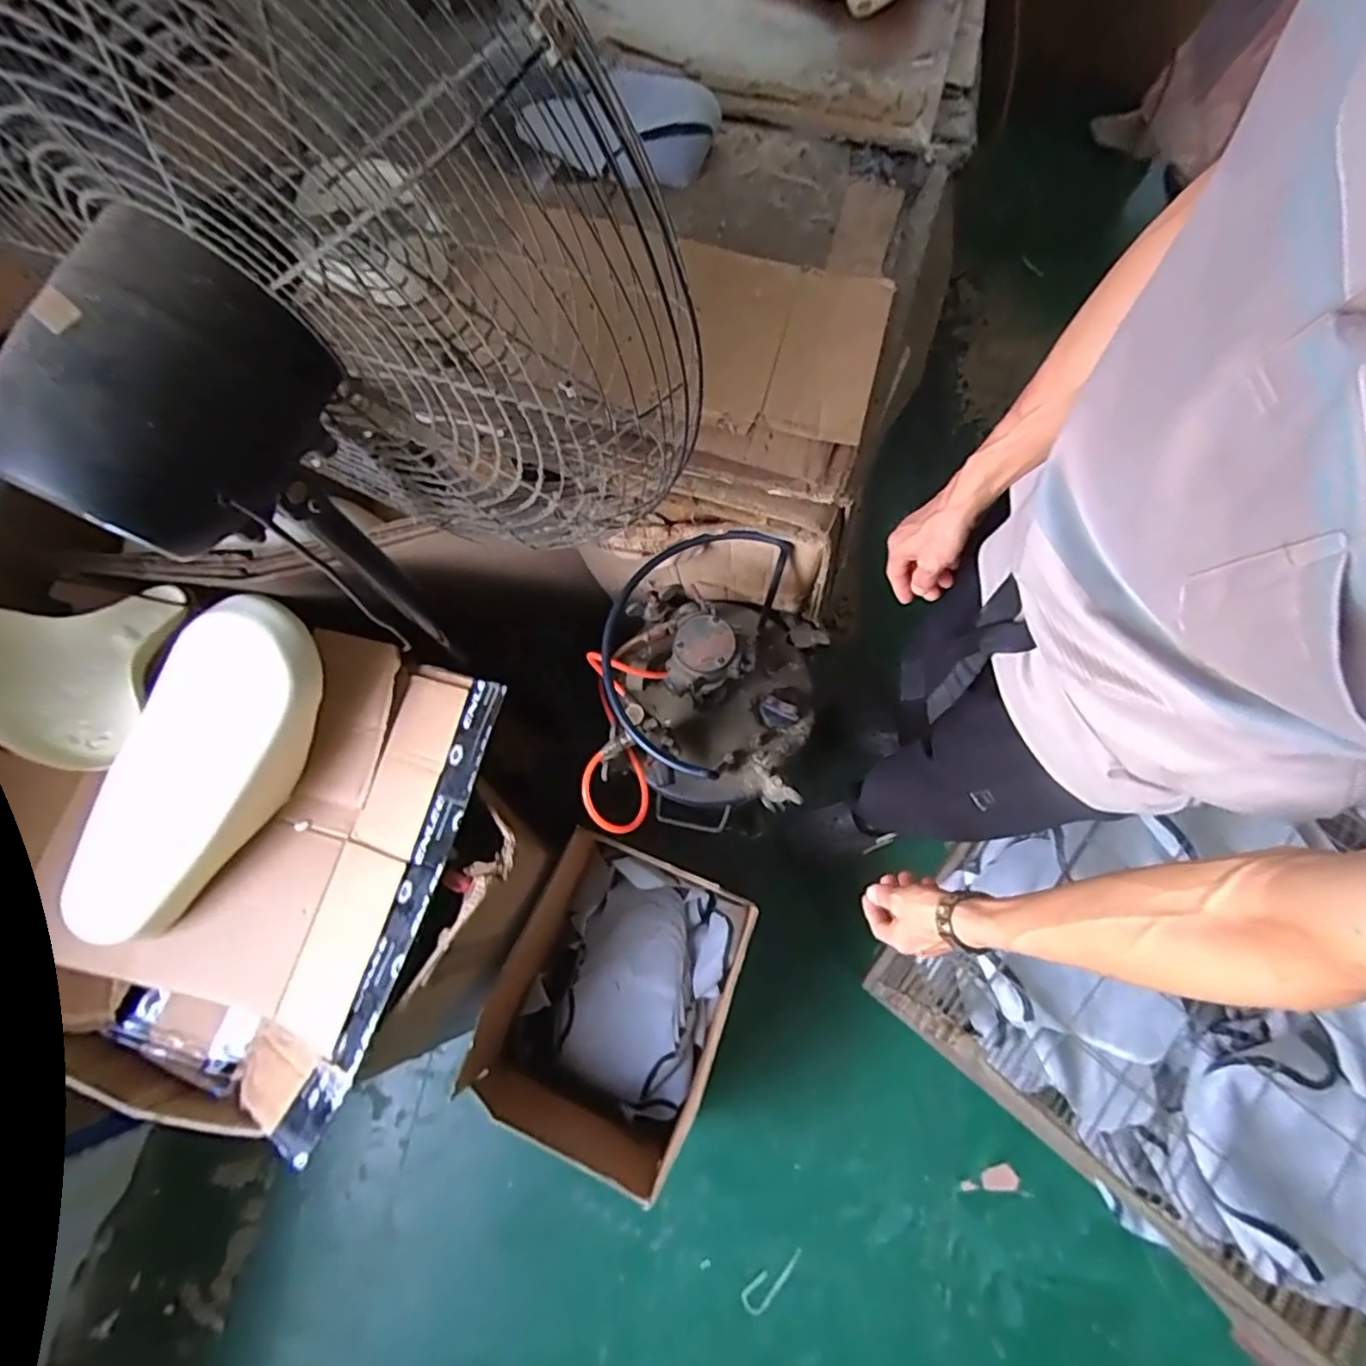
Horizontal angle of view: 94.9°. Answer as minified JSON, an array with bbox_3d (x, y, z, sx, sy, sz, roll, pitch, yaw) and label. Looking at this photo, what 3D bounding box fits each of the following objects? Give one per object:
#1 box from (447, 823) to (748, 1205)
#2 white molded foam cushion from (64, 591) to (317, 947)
[{"bbox_3d":[-0.117,0.528,1.096,0.361,0.245,0.434,20,73,9],"label":"box"},{"bbox_3d":[-0.649,0.110,0.852,0.179,0.121,0.493,31,94,9],"label":"white molded foam cushion"}]

